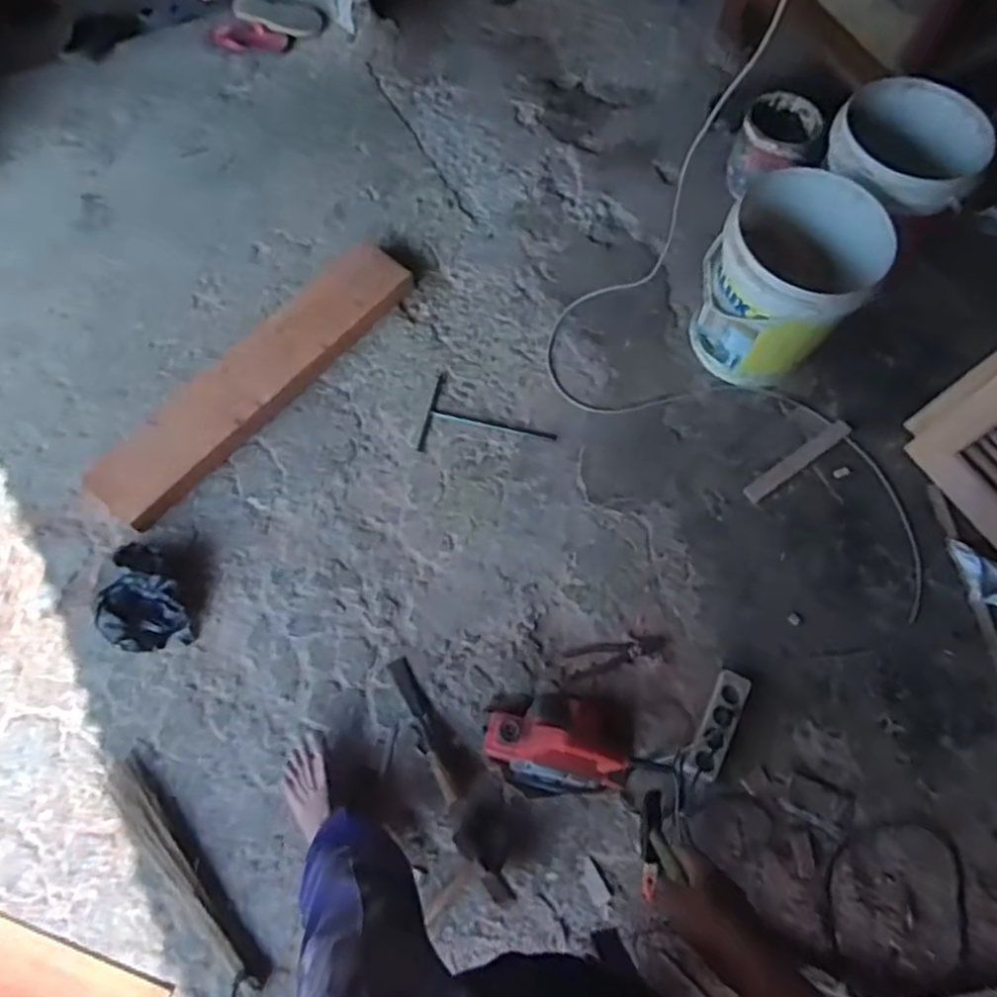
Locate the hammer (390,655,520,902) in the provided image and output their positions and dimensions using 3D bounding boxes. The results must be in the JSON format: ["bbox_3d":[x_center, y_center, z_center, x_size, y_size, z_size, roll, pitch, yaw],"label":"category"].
[{"bbox_3d":[-0.078,0.484,1.313,0.107,0.061,0.451,-27,73,-12],"label":"hammer"}]

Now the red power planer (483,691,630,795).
[{"bbox_3d":[0.104,0.438,1.312,0.246,0.102,0.165,9,69,1],"label":"red power planer"}]

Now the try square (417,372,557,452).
[{"bbox_3d":[-0.015,-0.162,1.628,0.286,0.026,0.199,13,69,2],"label":"try square"}]

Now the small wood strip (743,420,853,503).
[{"bbox_3d":[0.657,-0.087,1.586,0.306,0.014,0.041,-34,74,-14],"label":"small wood strip"}]

